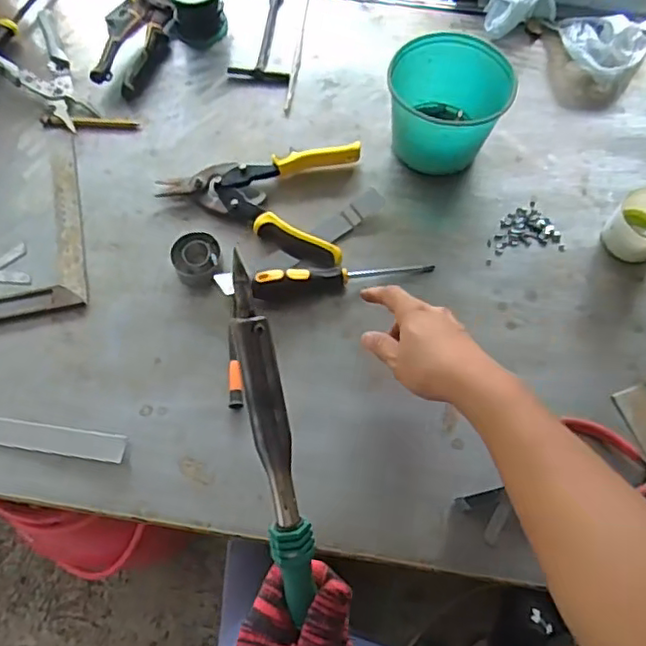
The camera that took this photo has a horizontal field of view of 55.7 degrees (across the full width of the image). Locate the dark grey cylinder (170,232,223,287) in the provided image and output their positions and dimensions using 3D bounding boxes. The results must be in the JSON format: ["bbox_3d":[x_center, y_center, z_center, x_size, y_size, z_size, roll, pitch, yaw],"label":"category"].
[{"bbox_3d":[-0.138,-0.069,0.670,0.052,0.020,0.062,3,68,0],"label":"dark grey cylinder"}]

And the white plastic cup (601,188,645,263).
[{"bbox_3d":[0.353,-0.107,0.681,0.062,0.052,0.069,35,72,12],"label":"white plastic cup"}]

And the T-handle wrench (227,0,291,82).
[{"bbox_3d":[-0.066,-0.418,0.823,0.075,0.009,0.224,8,68,2],"label":"T-handle wrench"}]

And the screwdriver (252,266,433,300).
[{"bbox_3d":[0.022,-0.052,0.663,0.194,0.037,0.027,-11,69,-6],"label":"screwdriver"}]

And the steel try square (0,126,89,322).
[{"bbox_3d":[-0.329,-0.120,0.696,0.110,0.011,0.246,-10,68,-5],"label":"steel try square"}]

